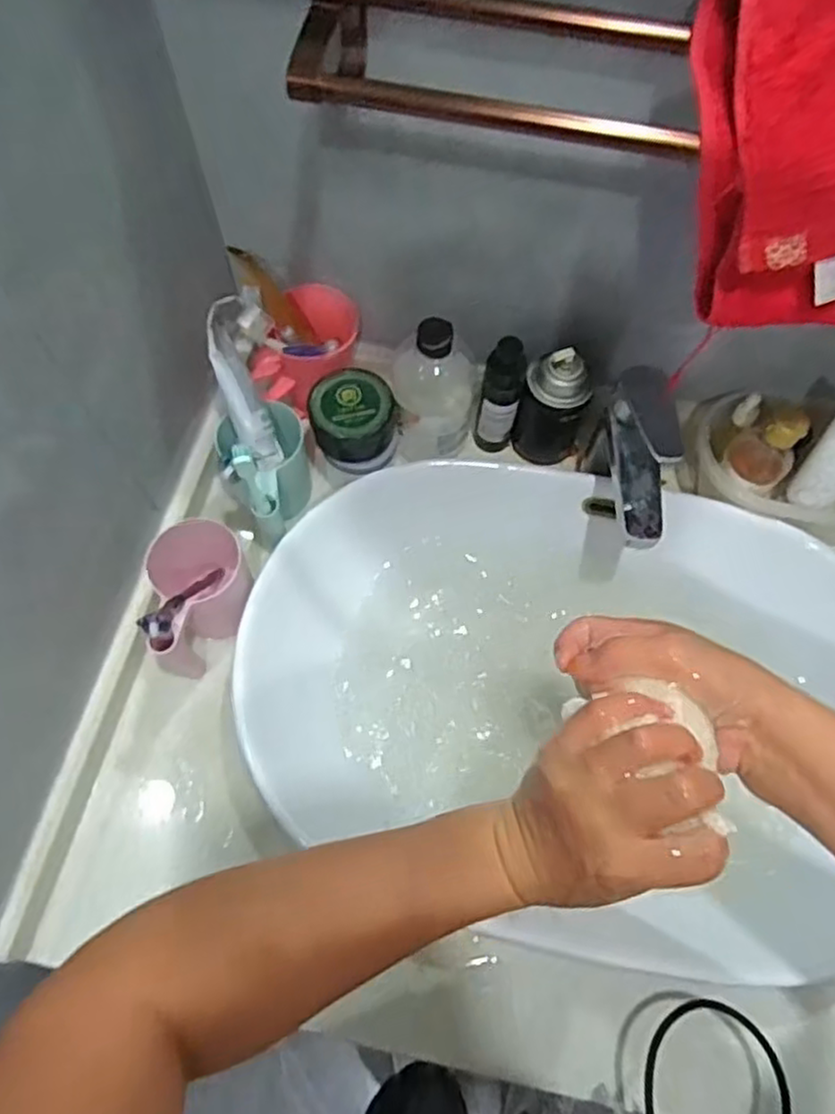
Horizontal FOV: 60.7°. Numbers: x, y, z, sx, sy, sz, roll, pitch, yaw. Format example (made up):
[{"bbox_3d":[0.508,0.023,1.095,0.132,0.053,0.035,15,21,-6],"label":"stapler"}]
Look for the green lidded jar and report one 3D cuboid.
[{"bbox_3d":[-0.058,-0.122,0.656,0.078,0.069,0.075,-5,67,-4],"label":"green lidded jar"}]

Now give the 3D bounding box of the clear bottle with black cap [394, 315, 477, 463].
[{"bbox_3d":[0.016,-0.156,0.668,0.076,0.161,0.084,9,66,2],"label":"clear bottle with black cap"}]

